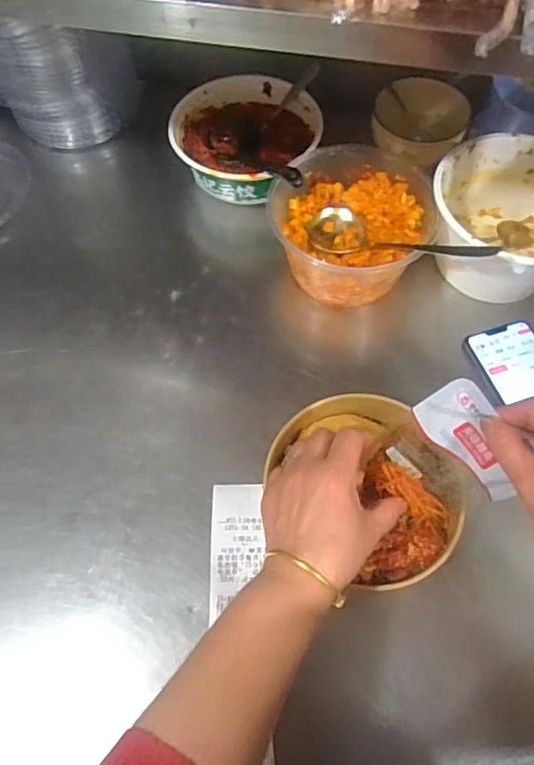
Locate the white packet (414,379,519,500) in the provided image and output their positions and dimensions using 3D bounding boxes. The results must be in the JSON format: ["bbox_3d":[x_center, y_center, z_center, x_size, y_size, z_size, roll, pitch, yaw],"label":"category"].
[{"bbox_3d":[0.143,0.039,0.383,0.085,0.048,0.009,50,34,7],"label":"white packet"}]

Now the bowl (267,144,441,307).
[{"bbox_3d":[0.090,-0.165,0.597,0.158,0.091,0.152,-1,62,2],"label":"bowl"}]

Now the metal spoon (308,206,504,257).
[{"bbox_3d":[0.125,-0.141,0.556,0.194,0.028,0.046,19,61,35],"label":"metal spoon"}]

